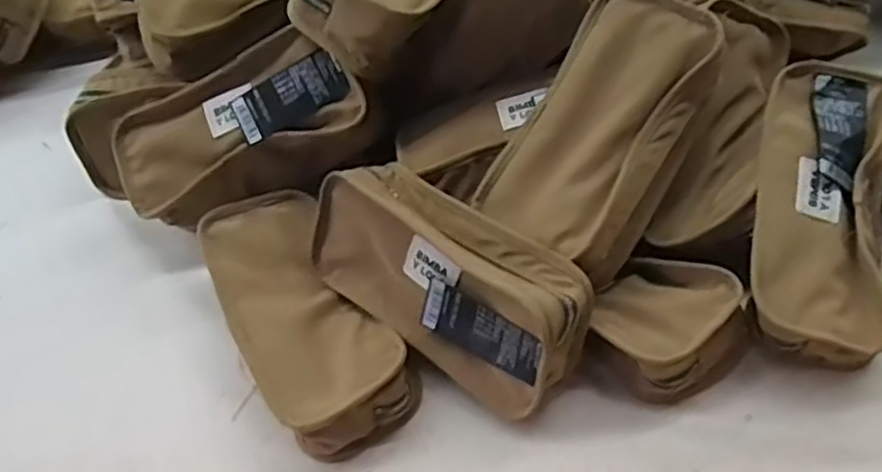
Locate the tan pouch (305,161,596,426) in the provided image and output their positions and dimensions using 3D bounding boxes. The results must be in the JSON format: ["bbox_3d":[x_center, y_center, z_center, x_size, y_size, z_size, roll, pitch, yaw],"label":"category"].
[{"bbox_3d":[-0.001,0.027,0.459,0.191,0.091,0.053,31,38,26],"label":"tan pouch"}]

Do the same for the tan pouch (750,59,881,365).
[{"bbox_3d":[0.242,-0.018,0.462,0.088,0.056,0.196,11,68,14],"label":"tan pouch"}]

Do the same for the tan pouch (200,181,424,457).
[{"bbox_3d":[-0.092,0.051,0.481,0.085,0.051,0.193,-26,51,-16],"label":"tan pouch"}]

